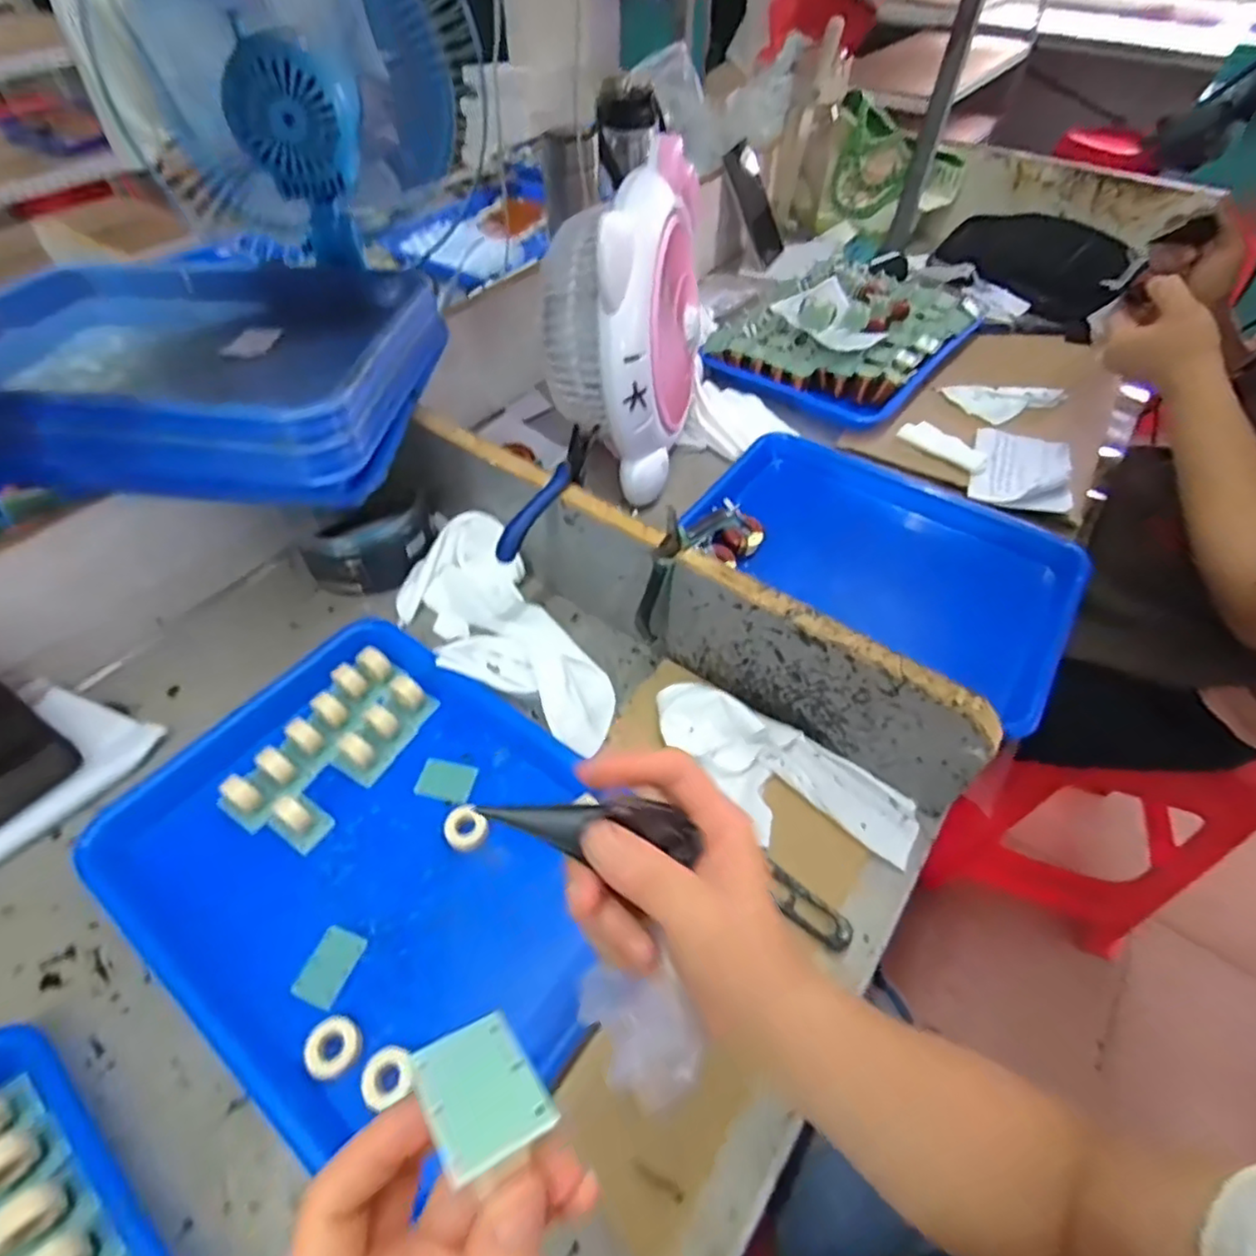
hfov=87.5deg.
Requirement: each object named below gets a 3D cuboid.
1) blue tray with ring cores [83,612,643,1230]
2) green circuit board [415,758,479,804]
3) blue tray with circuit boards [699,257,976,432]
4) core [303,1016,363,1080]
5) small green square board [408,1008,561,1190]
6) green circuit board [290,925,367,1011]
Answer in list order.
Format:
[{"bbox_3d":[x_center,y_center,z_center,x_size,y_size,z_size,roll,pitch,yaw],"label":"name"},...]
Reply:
[{"bbox_3d":[-0.165,0.144,0.432,0.319,0.031,0.246,30,57,21],"label":"blue tray with ring cores"},{"bbox_3d":[-0.132,0.110,0.475,0.039,0.004,0.030,9,52,6],"label":"green circuit board"},{"bbox_3d":[0.278,-0.383,0.823,0.242,0.062,0.359,33,58,23],"label":"blue tray with circuit boards"},{"bbox_3d":[-0.164,0.233,0.366,0.029,0.014,0.029,1,51,-1],"label":"core"},{"bbox_3d":[-0.038,0.119,0.170,0.027,0.004,0.038,-11,21,-32],"label":"small green square board"},{"bbox_3d":[-0.181,0.205,0.398,0.028,0.004,0.041,16,53,11],"label":"green circuit board"}]

